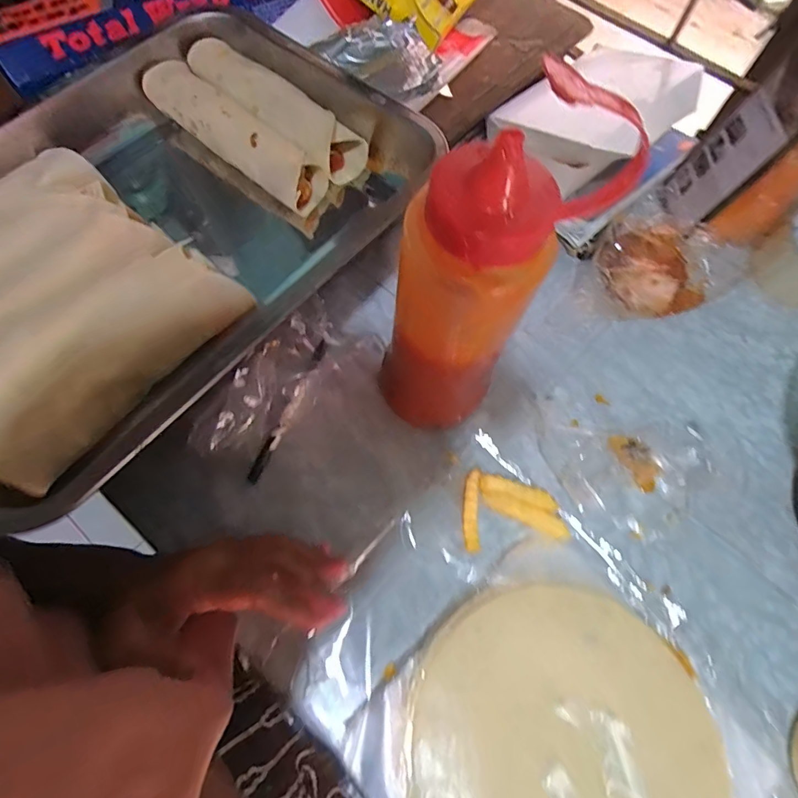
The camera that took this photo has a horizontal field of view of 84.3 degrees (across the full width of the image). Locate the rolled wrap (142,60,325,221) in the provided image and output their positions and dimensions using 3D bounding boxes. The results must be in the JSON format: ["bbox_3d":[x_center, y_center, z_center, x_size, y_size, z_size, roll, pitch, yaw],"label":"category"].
[{"bbox_3d":[-0.119,-0.193,0.323,0.149,0.038,0.036,37,71,13],"label":"rolled wrap"}]

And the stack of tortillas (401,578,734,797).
[{"bbox_3d":[0.100,0.218,0.270,0.185,0.024,0.190,-39,74,-17],"label":"stack of tortillas"}]

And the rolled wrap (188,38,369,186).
[{"bbox_3d":[-0.095,-0.216,0.330,0.154,0.036,0.047,37,71,13],"label":"rolled wrap"}]

